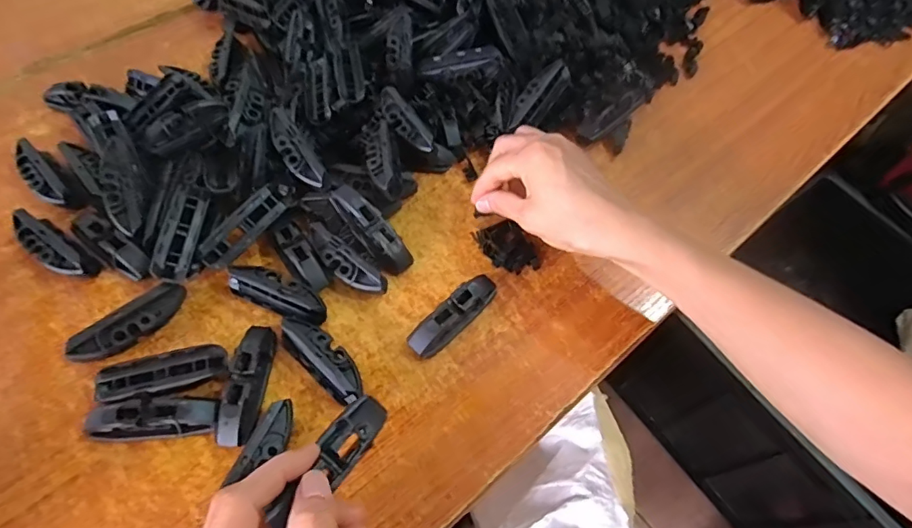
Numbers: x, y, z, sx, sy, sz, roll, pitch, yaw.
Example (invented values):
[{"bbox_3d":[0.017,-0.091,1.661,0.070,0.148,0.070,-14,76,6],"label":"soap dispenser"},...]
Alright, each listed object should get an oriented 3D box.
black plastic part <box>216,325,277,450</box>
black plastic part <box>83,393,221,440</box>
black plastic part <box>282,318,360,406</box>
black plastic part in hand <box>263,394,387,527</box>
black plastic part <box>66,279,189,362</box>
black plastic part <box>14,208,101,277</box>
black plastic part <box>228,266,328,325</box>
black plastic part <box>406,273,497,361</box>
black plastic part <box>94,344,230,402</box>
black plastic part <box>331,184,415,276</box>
[{"bbox_3d":[-0.127,0.073,0.311,0.020,0.019,0.072,5,60,-1],"label":"black plastic part"},{"bbox_3d":[-0.174,0.090,0.297,0.069,0.020,0.022,2,60,-3],"label":"black plastic part"},{"bbox_3d":[-0.081,0.060,0.319,0.066,0.024,0.023,40,65,18],"label":"black plastic part"},{"bbox_3d":[-0.059,0.092,0.248,0.022,0.012,0.070,31,49,13],"label":"black plastic part in hand"},{"bbox_3d":[-0.203,0.039,0.323,0.070,0.025,0.016,-39,70,-23],"label":"black plastic part"},{"bbox_3d":[-0.272,-0.011,0.346,0.064,0.023,0.024,32,63,14],"label":"black plastic part"},{"bbox_3d":[-0.117,0.020,0.341,0.070,0.022,0.025,28,62,12],"label":"black plastic part"},{"bbox_3d":[-0.001,0.035,0.343,0.021,0.018,0.072,41,65,18],"label":"black plastic part"},{"bbox_3d":[-0.176,0.068,0.311,0.072,0.019,0.023,-11,61,-10],"label":"black plastic part"},{"bbox_3d":[-0.058,-0.024,0.357,0.021,0.016,0.072,-41,100,-24],"label":"black plastic part"}]

